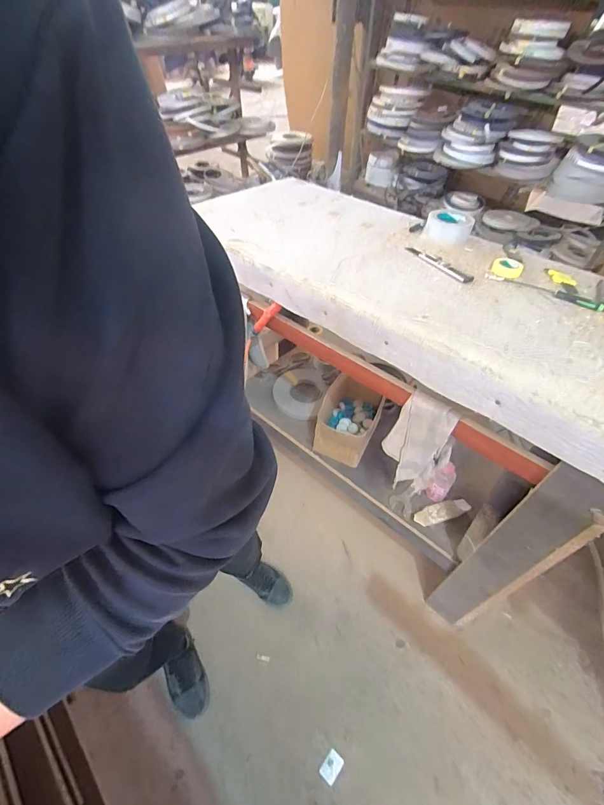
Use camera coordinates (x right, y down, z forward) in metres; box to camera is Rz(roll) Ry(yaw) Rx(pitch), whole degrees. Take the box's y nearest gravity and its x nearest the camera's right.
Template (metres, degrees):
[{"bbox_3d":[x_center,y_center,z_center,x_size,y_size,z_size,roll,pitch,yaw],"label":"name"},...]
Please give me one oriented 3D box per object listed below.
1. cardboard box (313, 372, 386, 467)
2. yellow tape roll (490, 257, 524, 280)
[{"bbox_3d":[0.159,0.048,1.225,0.171,0.150,0.267,20,52,15],"label":"cardboard box"},{"bbox_3d":[0.468,-0.307,0.838,0.063,0.021,0.063,1,49,-1],"label":"yellow tape roll"}]

